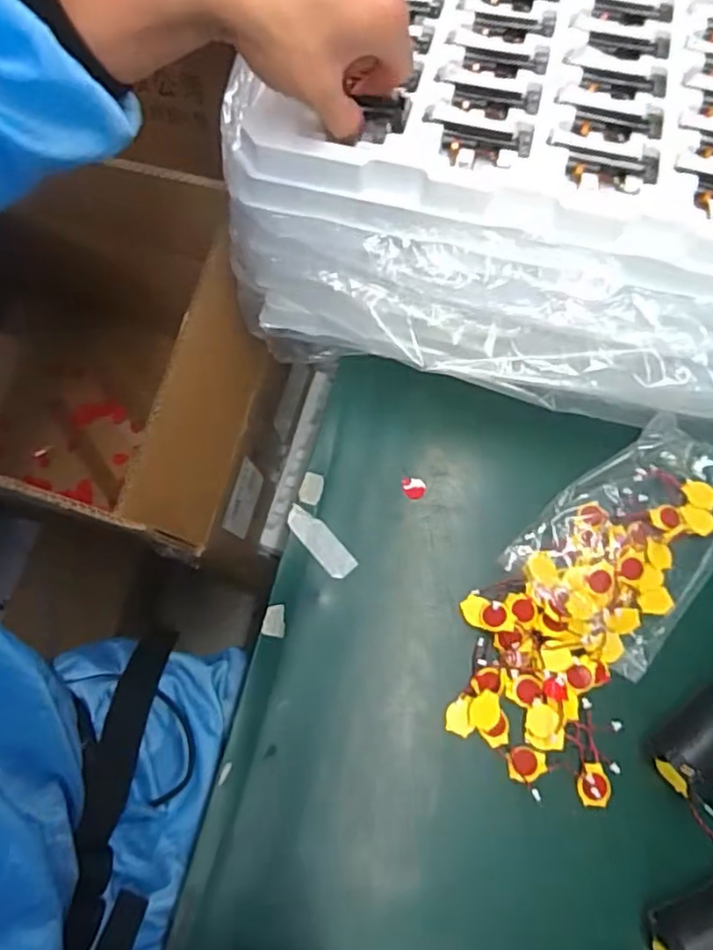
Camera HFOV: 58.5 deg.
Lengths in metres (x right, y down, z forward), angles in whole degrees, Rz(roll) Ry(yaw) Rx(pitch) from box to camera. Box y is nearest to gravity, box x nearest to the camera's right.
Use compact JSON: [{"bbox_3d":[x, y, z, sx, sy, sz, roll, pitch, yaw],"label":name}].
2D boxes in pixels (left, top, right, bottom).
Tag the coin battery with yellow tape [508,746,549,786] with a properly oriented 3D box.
[{"bbox_3d":[0.108,0.182,0.399,0.023,0.004,0.021,21,69,5],"label":"coin battery with yellow tape"}]

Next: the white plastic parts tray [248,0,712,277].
[{"bbox_3d":[0.170,-0.249,0.408,0.410,0.032,0.244,14,73,7],"label":"white plastic parts tray"}]

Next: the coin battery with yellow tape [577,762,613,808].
[{"bbox_3d":[0.147,0.192,0.392,0.020,0.009,0.025,-7,69,-6],"label":"coin battery with yellow tape"}]

